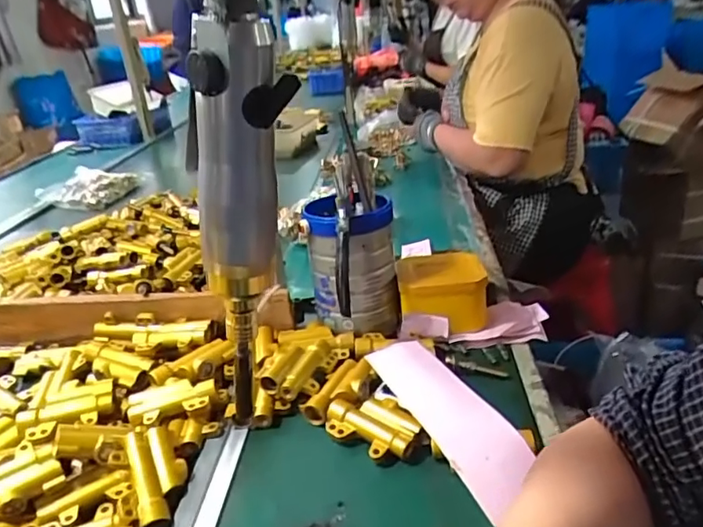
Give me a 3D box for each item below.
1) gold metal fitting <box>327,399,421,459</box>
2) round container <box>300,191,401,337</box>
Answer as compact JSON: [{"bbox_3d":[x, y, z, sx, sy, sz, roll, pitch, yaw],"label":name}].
[{"bbox_3d":[0.020,0.148,0.504,0.083,0.025,0.050,16,33,36],"label":"gold metal fitting"},{"bbox_3d":[0.002,-0.002,0.633,0.097,0.131,0.105,-3,26,3],"label":"round container"}]

